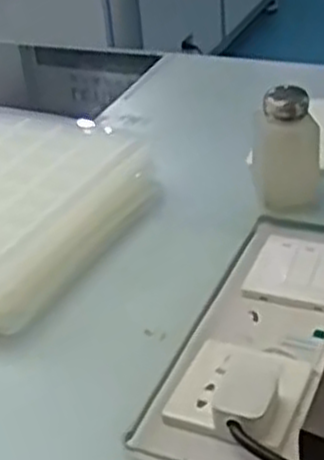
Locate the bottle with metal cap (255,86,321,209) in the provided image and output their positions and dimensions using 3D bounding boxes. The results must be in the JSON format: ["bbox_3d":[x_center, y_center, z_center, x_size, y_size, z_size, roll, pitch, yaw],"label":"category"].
[{"bbox_3d":[0.118,-0.074,0.760,0.063,0.111,0.058,2,33,13],"label":"bottle with metal cap"}]

